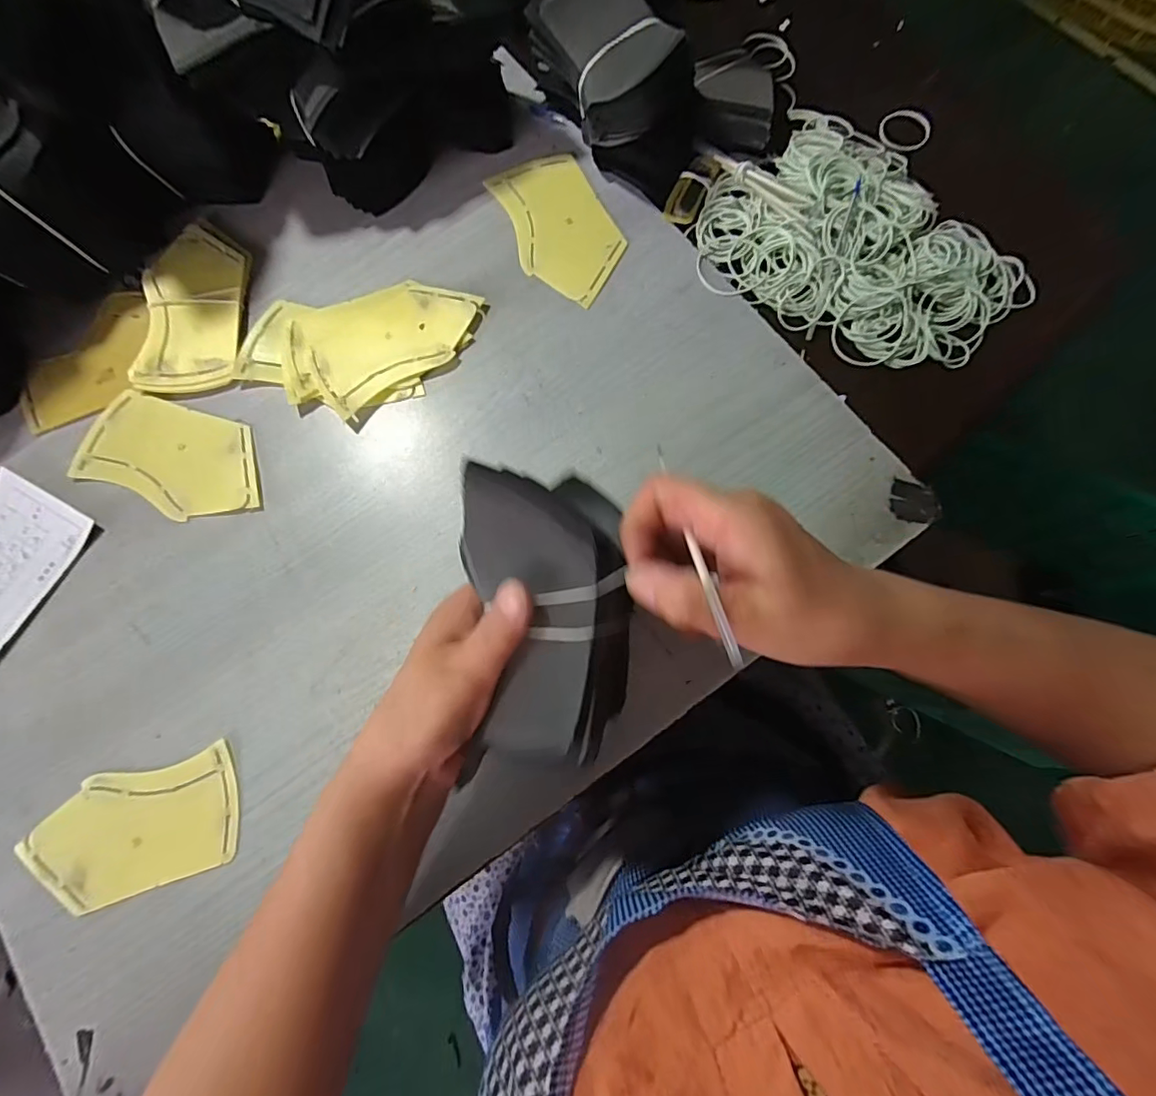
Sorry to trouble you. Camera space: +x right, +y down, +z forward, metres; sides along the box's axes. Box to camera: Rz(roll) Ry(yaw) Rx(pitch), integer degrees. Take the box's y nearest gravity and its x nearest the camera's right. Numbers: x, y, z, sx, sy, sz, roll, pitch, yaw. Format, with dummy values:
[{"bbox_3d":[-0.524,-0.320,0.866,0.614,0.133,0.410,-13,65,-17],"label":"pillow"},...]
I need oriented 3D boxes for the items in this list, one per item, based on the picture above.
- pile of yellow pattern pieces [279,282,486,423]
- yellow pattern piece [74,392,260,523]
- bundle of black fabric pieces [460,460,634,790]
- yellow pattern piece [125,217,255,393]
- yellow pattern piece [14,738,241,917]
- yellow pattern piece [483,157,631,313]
[{"bbox_3d":[-0.149,-0.156,0.397,0.147,0.008,0.102,-13,77,-1],"label":"pile of yellow pattern pieces"},{"bbox_3d":[-0.297,-0.067,0.384,0.142,0.004,0.077,17,78,5],"label":"yellow pattern piece"},{"bbox_3d":[-0.016,0.029,0.240,0.079,0.046,0.131,-9,77,-1],"label":"bundle of black fabric pieces"},{"bbox_3d":[-0.302,-0.192,0.412,0.078,0.008,0.147,-3,76,-2],"label":"yellow pattern piece"},{"bbox_3d":[-0.276,0.176,0.326,0.128,0.005,0.072,-19,78,-3],"label":"yellow pattern piece"},{"bbox_3d":[-0.014,-0.260,0.422,0.079,0.004,0.144,-25,75,-3],"label":"yellow pattern piece"}]

